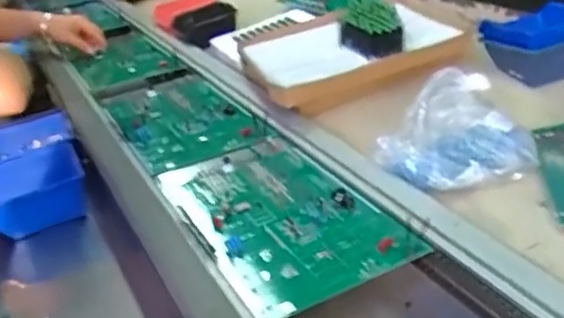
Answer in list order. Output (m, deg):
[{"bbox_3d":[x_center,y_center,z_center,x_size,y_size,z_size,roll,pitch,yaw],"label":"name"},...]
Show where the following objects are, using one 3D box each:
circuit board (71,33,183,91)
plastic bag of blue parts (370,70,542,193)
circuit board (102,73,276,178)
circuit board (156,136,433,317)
[{"bbox_3d":[-0.351,-0.213,1.248,0.163,0.030,0.345,-26,32,-18],"label":"circuit board"},{"bbox_3d":[0.199,-0.031,0.661,0.151,0.089,0.112,-17,29,-21],"label":"plastic bag of blue parts"},{"bbox_3d":[-0.168,-0.075,0.918,0.170,0.020,0.328,-18,29,-22],"label":"circuit board"},{"bbox_3d":[-0.012,0.054,0.660,0.178,0.017,0.318,-17,29,-21],"label":"circuit board"}]

